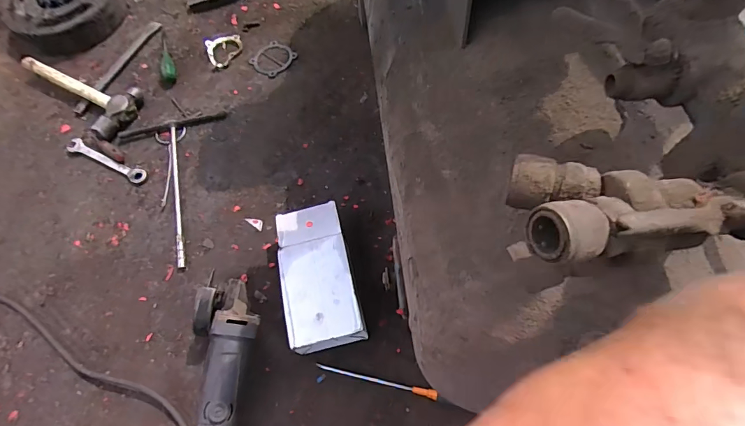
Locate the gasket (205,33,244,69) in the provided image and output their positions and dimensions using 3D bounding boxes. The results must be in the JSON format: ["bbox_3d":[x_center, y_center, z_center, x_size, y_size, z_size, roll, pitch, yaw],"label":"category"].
[{"bbox_3d":[-0.327,-0.360,0.911,0.079,0.008,0.097,-18,63,-7],"label":"gasket"}]

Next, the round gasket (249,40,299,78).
[{"bbox_3d":[-0.215,-0.334,0.884,0.080,0.004,0.091,35,69,19],"label":"round gasket"}]

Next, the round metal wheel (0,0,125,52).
[{"bbox_3d":[-0.733,-0.491,0.969,0.276,0.067,0.236,36,70,19],"label":"round metal wheel"}]

